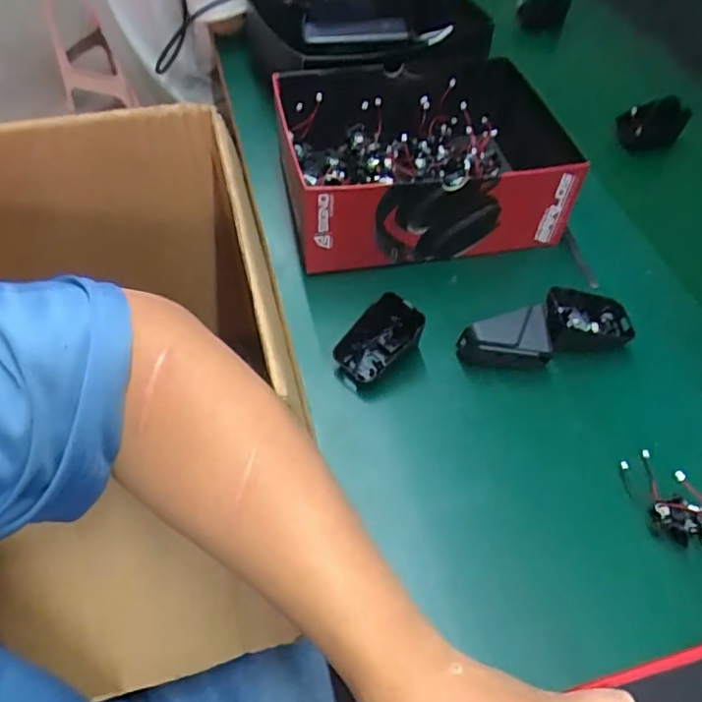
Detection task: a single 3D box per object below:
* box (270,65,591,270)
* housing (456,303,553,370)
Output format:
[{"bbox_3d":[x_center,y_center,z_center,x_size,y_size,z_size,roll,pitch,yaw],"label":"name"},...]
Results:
[{"bbox_3d":[0.069,-0.177,0.561,0.256,0.094,0.188,-11,53,-6],"label":"box"},{"bbox_3d":[0.117,-0.005,0.454,0.060,0.046,0.031,-9,52,-5],"label":"housing"}]

